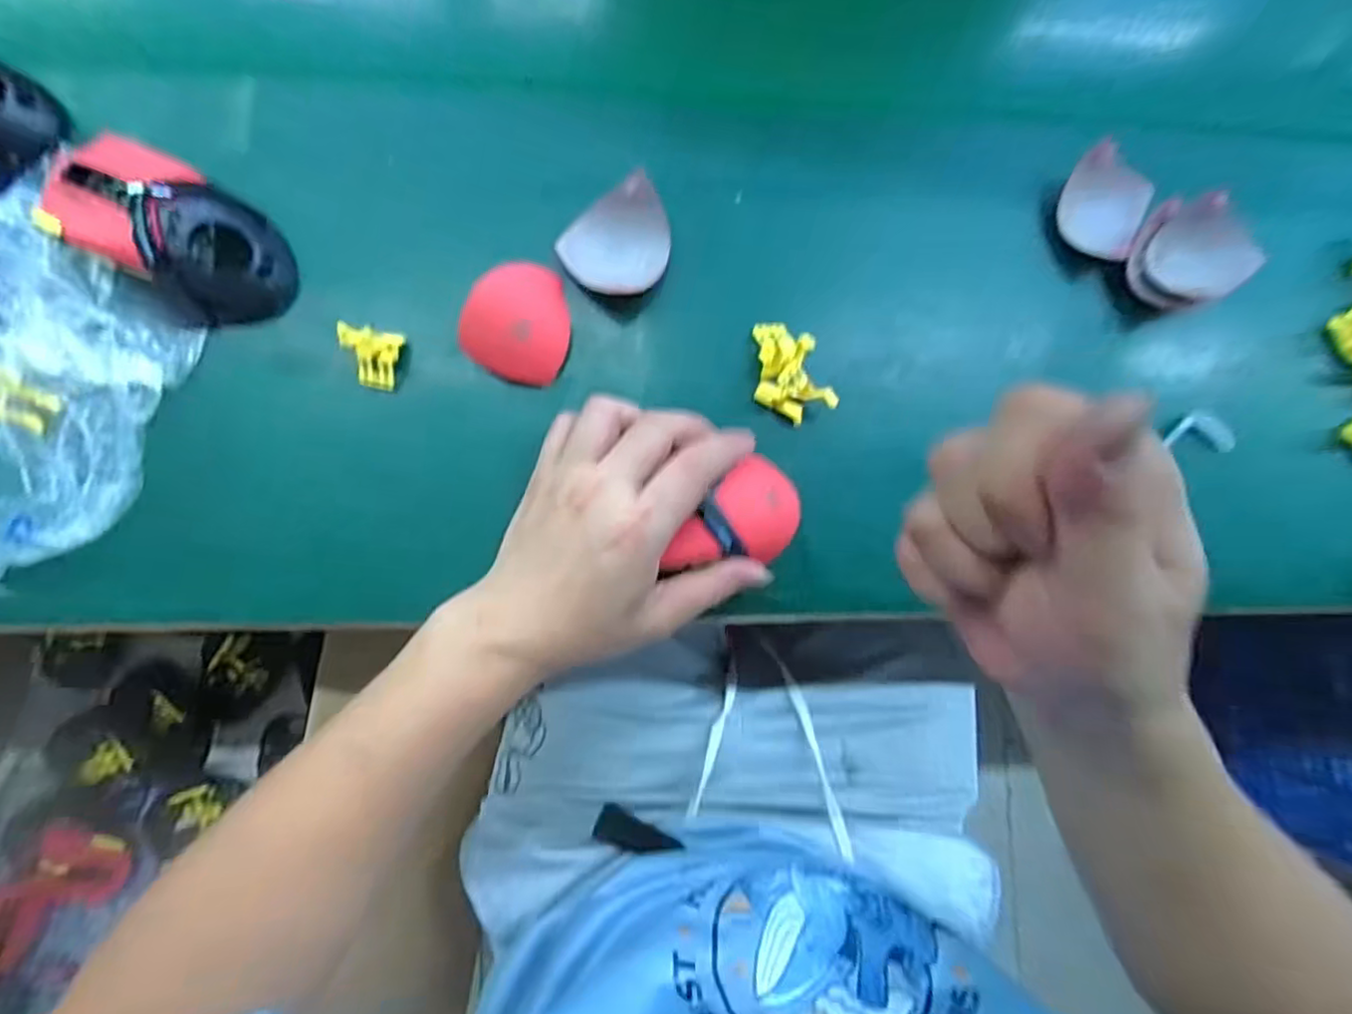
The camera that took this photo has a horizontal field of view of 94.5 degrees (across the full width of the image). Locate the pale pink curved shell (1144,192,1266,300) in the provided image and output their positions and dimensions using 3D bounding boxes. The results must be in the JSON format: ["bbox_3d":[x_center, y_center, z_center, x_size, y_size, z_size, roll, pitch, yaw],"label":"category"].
[{"bbox_3d":[0.315,-0.152,0.382,0.062,0.028,0.055,-26,88,-9],"label":"pale pink curved shell"}]

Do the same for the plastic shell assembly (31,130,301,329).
[{"bbox_3d":[-0.257,-0.139,0.318,0.111,0.036,0.069,31,84,-2],"label":"plastic shell assembly"}]

